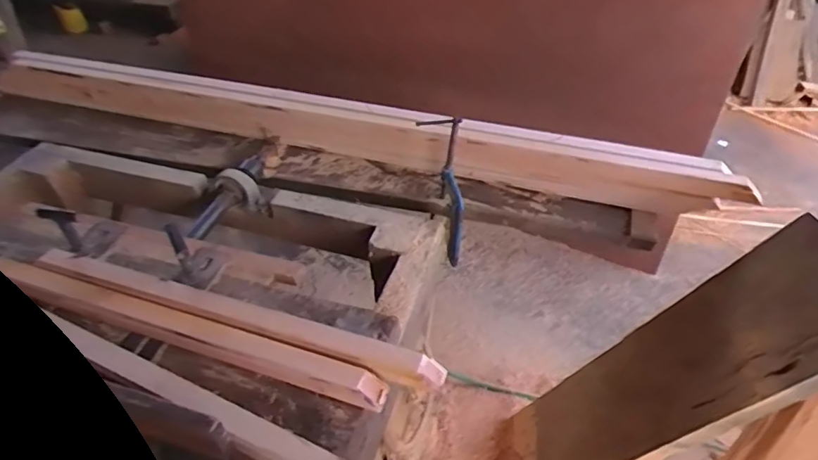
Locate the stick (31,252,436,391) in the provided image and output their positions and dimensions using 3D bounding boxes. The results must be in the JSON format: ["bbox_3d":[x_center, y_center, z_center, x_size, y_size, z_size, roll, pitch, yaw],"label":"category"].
[{"bbox_3d":[-0.304,0.139,0.883,0.734,0.040,0.047,12,44,14],"label":"stick"}]

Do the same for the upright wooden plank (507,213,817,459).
[{"bbox_3d":[0.502,0.328,1.126,0.044,0.957,0.282,19,44,-15],"label":"upright wooden plank"}]

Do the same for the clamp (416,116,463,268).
[{"bbox_3d":[0.084,-0.090,1.210,0.059,0.358,0.185,-15,44,-16],"label":"clamp"}]

